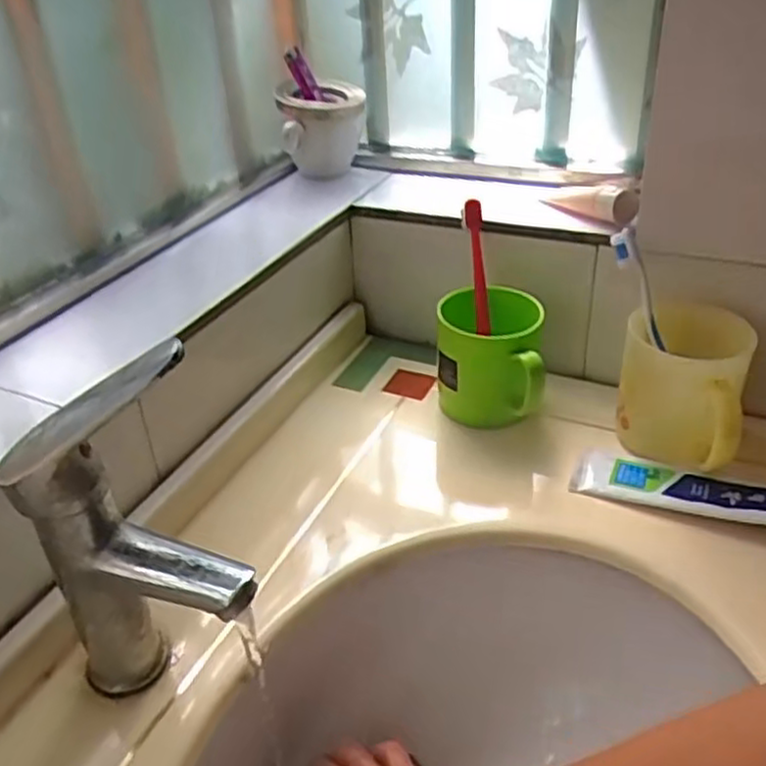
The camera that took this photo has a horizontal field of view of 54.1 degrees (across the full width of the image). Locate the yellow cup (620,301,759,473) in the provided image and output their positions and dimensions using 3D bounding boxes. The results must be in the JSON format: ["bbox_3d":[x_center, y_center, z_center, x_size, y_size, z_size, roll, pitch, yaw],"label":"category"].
[{"bbox_3d":[0.224,0.005,0.570,0.085,0.104,0.105,10,36,17],"label":"yellow cup"}]

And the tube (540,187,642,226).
[{"bbox_3d":[0.175,-0.157,0.633,0.024,0.028,0.083,-26,39,-30],"label":"tube"}]

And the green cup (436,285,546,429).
[{"bbox_3d":[0.088,-0.017,0.619,0.085,0.092,0.096,2,35,7],"label":"green cup"}]

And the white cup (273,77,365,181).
[{"bbox_3d":[-0.058,-0.240,0.735,0.081,0.095,0.073,-4,34,-2],"label":"white cup"}]

